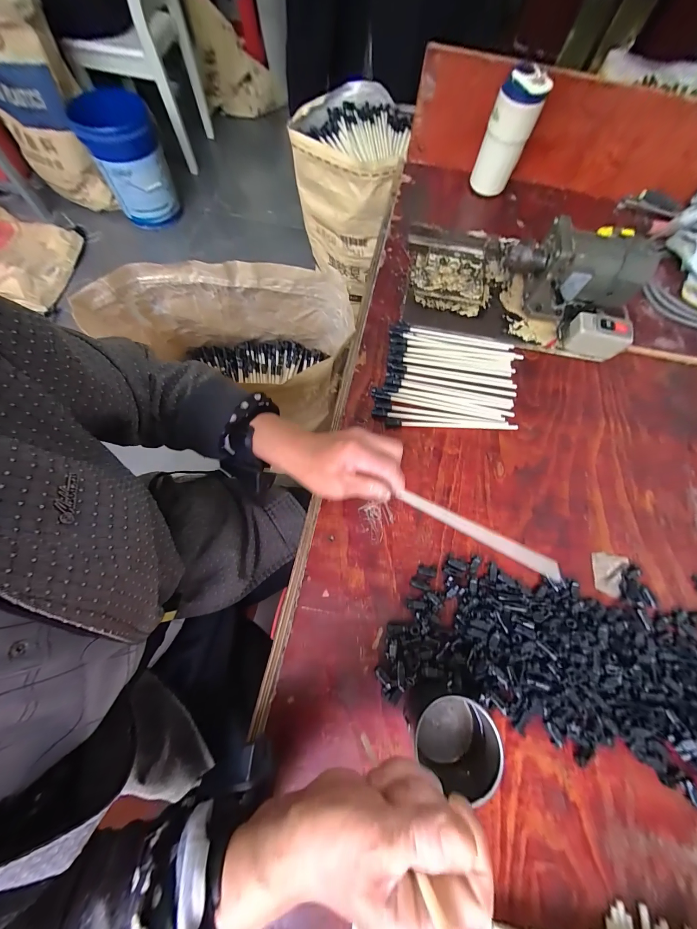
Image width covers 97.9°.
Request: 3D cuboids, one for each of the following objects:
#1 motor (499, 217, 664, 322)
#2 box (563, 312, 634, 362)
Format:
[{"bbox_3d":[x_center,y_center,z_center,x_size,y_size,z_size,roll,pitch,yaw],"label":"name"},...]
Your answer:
[{"bbox_3d":[0.361,-0.311,0.499,0.210,0.106,0.097,16,70,4],"label":"motor"},{"bbox_3d":[0.398,-0.209,0.492,0.084,0.053,0.043,16,70,4],"label":"box"}]

